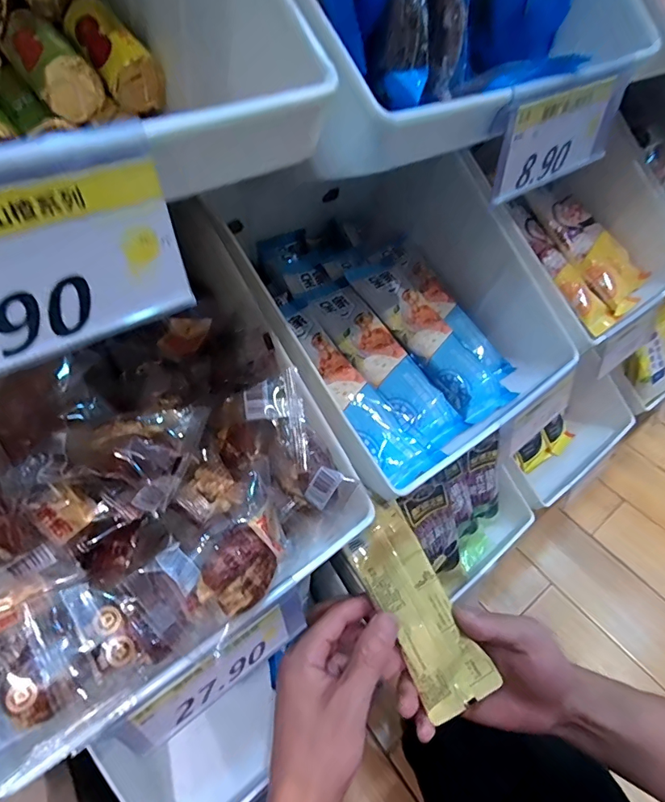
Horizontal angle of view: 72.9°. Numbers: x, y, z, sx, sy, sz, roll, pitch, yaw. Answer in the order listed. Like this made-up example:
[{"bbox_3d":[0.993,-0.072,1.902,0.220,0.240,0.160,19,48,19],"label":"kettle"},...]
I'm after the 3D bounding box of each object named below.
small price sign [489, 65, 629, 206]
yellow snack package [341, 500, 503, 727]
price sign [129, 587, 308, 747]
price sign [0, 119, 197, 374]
[{"bbox_3d":[0.112,-0.131,0.219,0.101,0.043,0.005,-30,51,-25],"label":"small price sign"},{"bbox_3d":[0.061,0.151,0.331,0.052,0.010,0.142,-29,76,-5],"label":"yellow snack package"},{"bbox_3d":[-0.053,0.136,0.232,0.092,0.046,0.005,-29,44,-28],"label":"price sign"},{"bbox_3d":[-0.075,-0.031,0.104,0.080,0.045,0.010,-30,57,-27],"label":"price sign"}]

